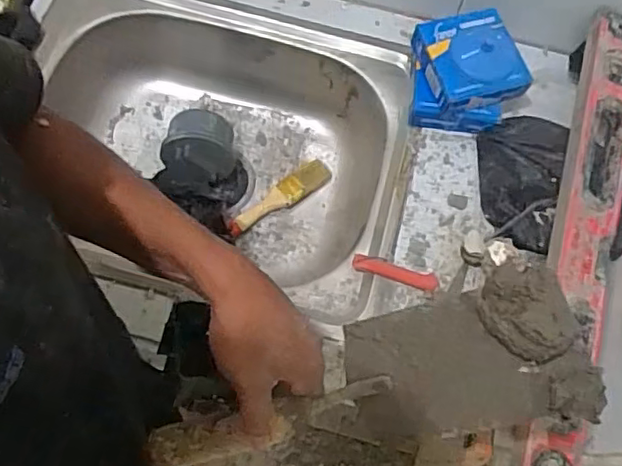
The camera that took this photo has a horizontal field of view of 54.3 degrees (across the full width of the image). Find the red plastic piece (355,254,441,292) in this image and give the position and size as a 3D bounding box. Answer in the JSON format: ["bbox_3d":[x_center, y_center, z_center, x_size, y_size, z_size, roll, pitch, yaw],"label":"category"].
[{"bbox_3d":[0.093,0.045,0.676,0.094,0.021,0.019,18,70,4],"label":"red plastic piece"}]

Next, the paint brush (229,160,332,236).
[{"bbox_3d":[-0.046,-0.052,0.835,0.160,0.020,0.040,-32,74,-13],"label":"paint brush"}]

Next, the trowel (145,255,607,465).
[{"bbox_3d":[0.031,0.119,0.445,0.321,0.065,0.099,-21,69,20],"label":"trowel"}]

